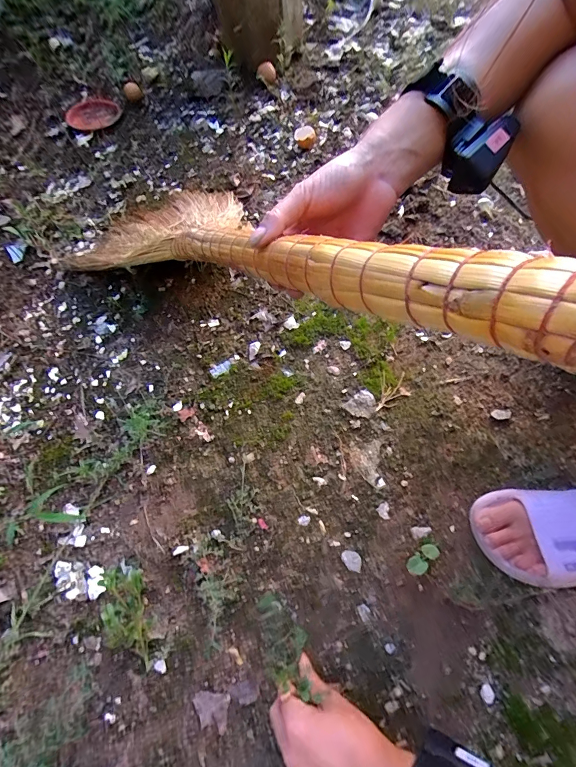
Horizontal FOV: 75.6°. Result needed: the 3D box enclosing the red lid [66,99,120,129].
[{"bbox_3d":[-0.504,-0.683,0.951,0.132,0.026,0.120,-9,68,0],"label":"red lid"}]

